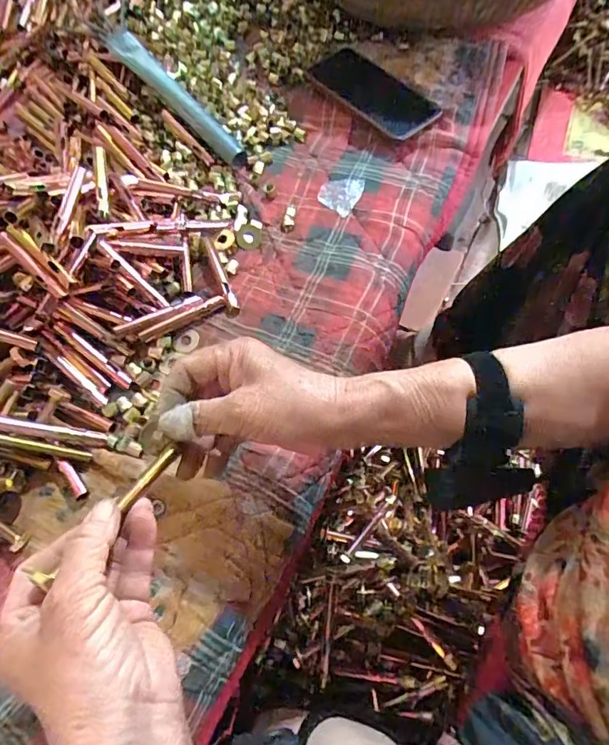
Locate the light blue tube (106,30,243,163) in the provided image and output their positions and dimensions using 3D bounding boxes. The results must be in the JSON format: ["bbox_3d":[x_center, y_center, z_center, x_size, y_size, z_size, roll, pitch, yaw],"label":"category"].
[{"bbox_3d":[-0.146,-0.312,0.533,0.032,0.016,0.208,-42,84,-16],"label":"light blue tube"}]

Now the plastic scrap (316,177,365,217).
[{"bbox_3d":[0.037,-0.190,0.506,0.043,0.007,0.050,24,68,14],"label":"plastic scrap"}]

